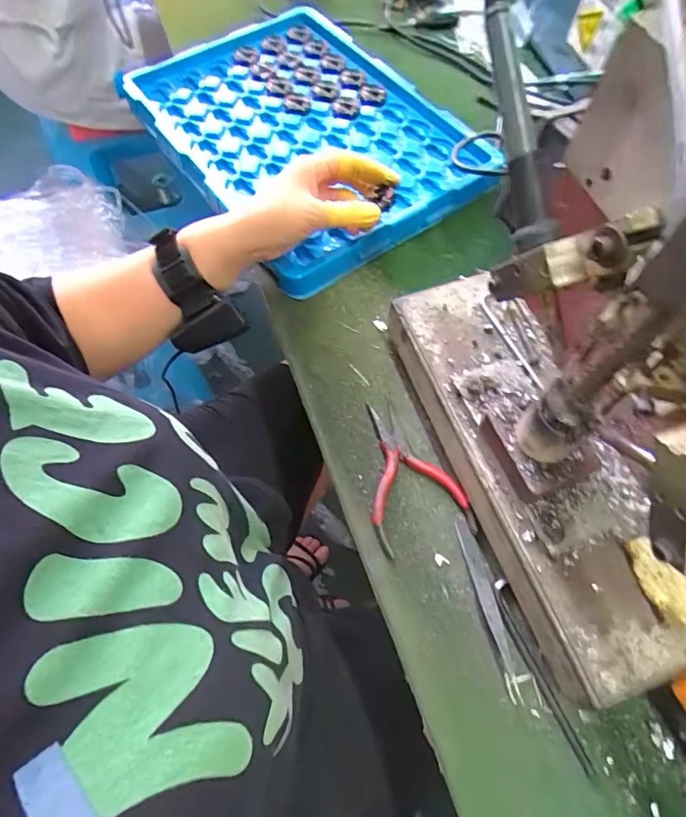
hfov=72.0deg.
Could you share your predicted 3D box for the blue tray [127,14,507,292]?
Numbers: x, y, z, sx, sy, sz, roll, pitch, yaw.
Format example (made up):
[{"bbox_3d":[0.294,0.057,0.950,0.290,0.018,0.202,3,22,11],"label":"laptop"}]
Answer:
[{"bbox_3d":[-0.051,-0.327,0.538,0.283,0.031,0.419,-33,67,-13],"label":"blue tray"}]

